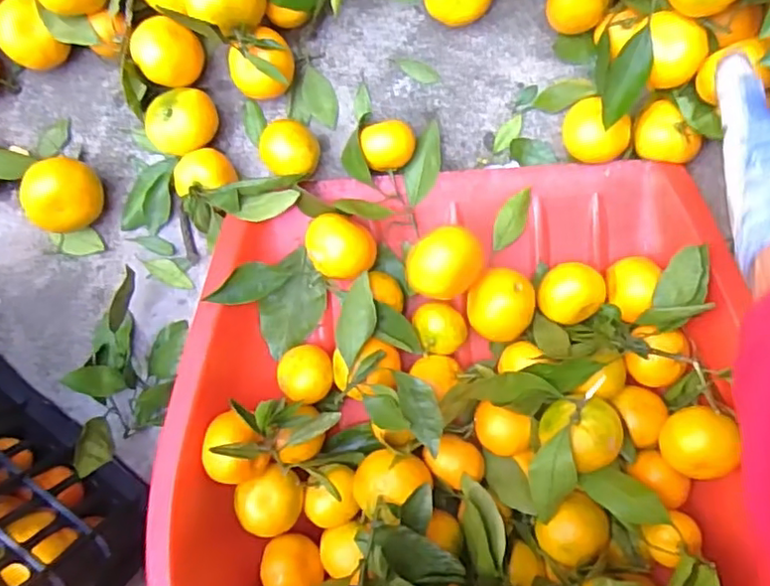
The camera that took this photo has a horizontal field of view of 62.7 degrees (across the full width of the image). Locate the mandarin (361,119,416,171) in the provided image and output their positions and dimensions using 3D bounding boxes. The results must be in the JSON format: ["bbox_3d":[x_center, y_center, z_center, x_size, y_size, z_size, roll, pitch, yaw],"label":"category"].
[{"bbox_3d":[0.005,-0.123,0.533,0.046,0.039,0.043,-10,91,5],"label":"mandarin"}]

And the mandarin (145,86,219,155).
[{"bbox_3d":[-0.168,-0.144,0.535,0.053,0.058,0.053,0,92,4],"label":"mandarin"}]

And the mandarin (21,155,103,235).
[{"bbox_3d":[-0.275,-0.084,0.546,0.059,0.045,0.064,16,93,4],"label":"mandarin"}]

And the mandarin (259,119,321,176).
[{"bbox_3d":[-0.080,-0.119,0.536,0.046,0.041,0.045,0,92,4],"label":"mandarin"}]

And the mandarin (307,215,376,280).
[{"bbox_3d":[-0.038,-0.035,0.523,0.061,0.044,0.051,28,94,3],"label":"mandarin"}]

